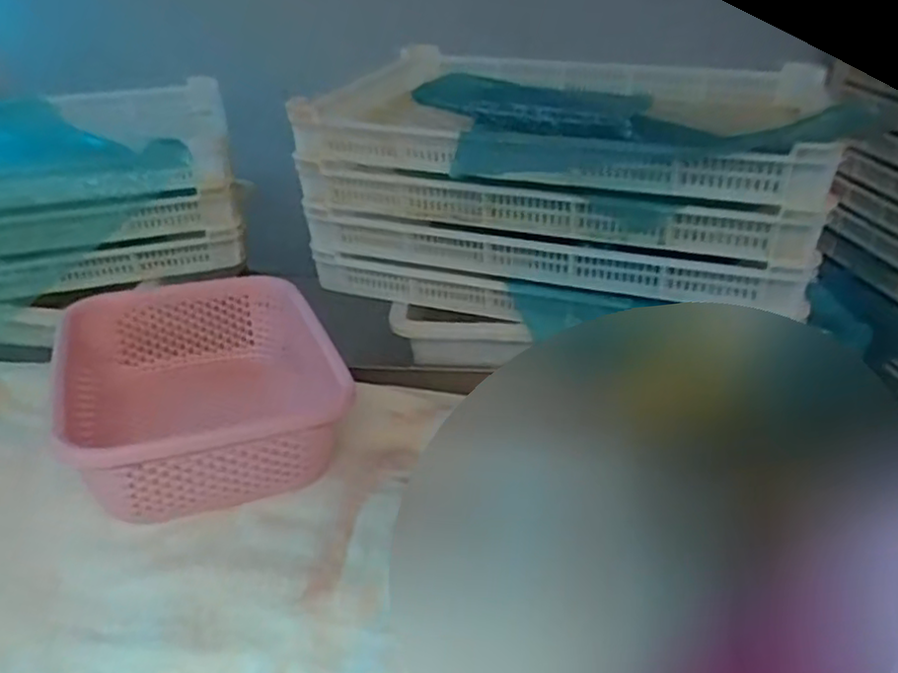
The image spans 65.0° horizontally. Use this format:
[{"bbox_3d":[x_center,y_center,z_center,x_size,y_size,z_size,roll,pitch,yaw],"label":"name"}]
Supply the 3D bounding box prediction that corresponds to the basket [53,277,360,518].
[{"bbox_3d":[-0.253,0.050,0.730,0.248,0.112,0.321,-13,34,-19],"label":"basket"}]

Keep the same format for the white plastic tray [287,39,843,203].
[{"bbox_3d":[0.130,-0.280,0.866,0.583,0.071,0.377,9,33,15],"label":"white plastic tray"}]

